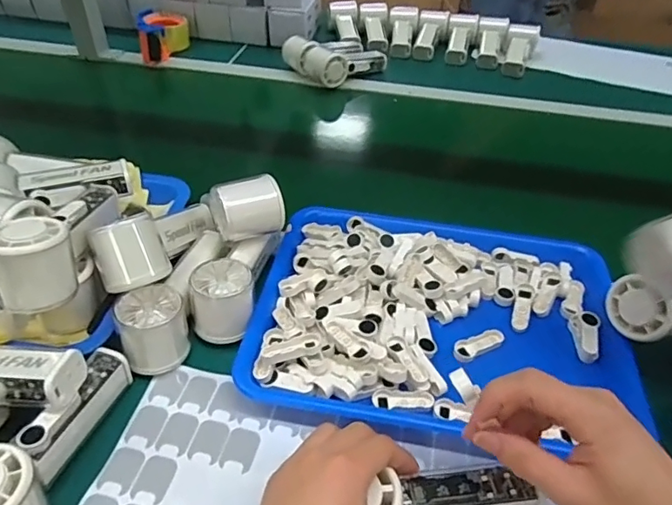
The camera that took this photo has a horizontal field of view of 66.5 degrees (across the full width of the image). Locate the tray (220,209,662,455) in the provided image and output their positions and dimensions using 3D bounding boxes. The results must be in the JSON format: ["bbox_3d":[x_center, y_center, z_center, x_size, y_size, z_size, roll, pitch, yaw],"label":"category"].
[{"bbox_3d":[0.098,0.054,0.491,0.336,0.038,0.243,7,42,5],"label":"tray"}]

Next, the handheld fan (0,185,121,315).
[{"bbox_3d":[-0.235,-0.004,0.435,0.058,0.072,0.133,5,21,1],"label":"handheld fan"}]

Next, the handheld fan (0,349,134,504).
[{"bbox_3d":[-0.211,0.134,0.367,0.050,0.058,0.150,11,42,9],"label":"handheld fan"}]

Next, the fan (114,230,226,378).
[{"bbox_3d":[-0.151,0.037,0.480,0.052,0.058,0.152,7,42,5],"label":"fan"}]

